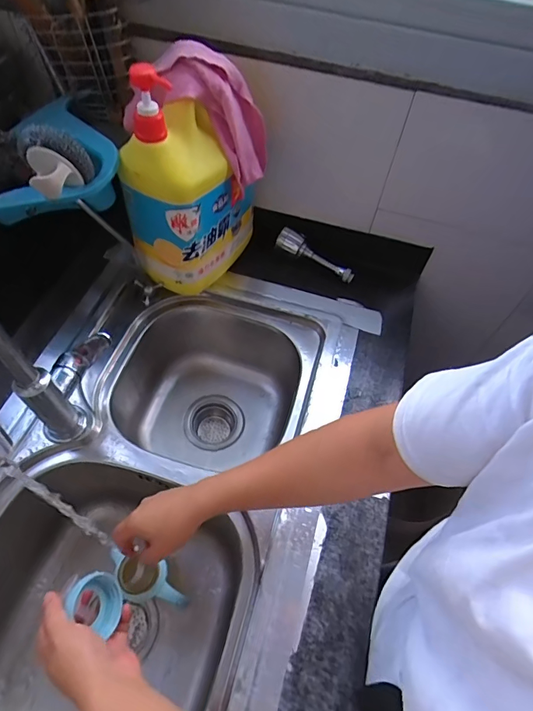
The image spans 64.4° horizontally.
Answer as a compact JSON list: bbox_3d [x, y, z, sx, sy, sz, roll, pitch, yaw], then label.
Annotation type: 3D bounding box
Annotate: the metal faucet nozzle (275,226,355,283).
[{"bbox_3d":[0.091,-0.183,0.769,0.152,0.031,0.030,31,58,1],"label":"metal faucet nozzle"}]

